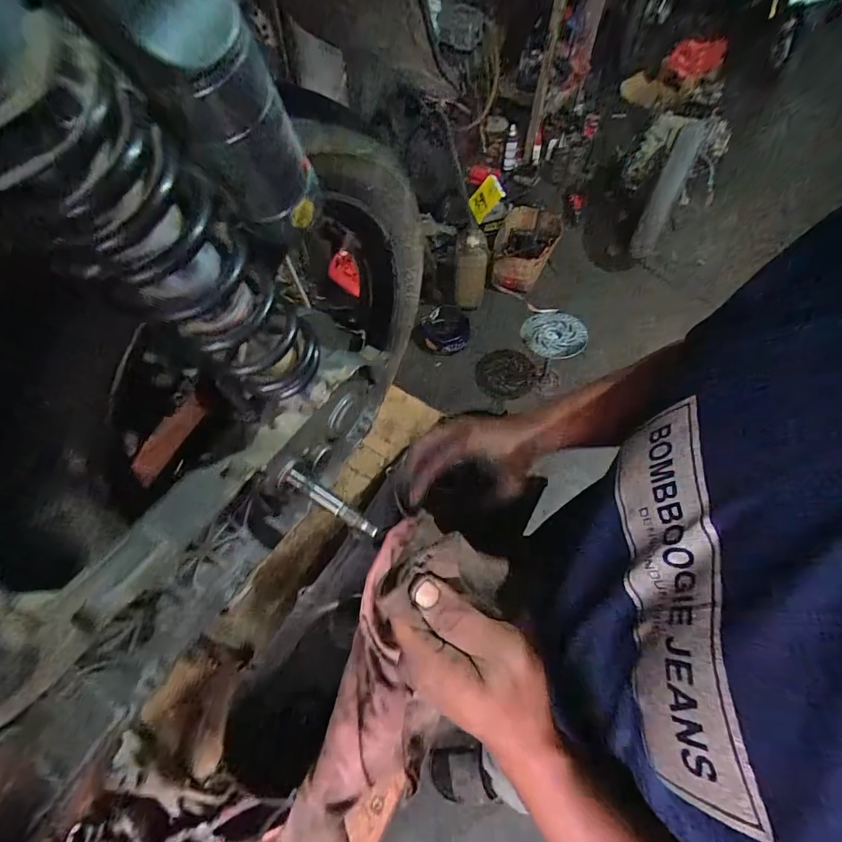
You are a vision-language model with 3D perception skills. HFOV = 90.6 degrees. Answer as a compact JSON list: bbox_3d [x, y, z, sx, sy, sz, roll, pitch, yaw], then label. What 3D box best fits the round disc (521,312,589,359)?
[{"bbox_3d":[0.451,-0.297,1.413,0.206,0.034,0.193,-2,56,3],"label":"round disc"}]

